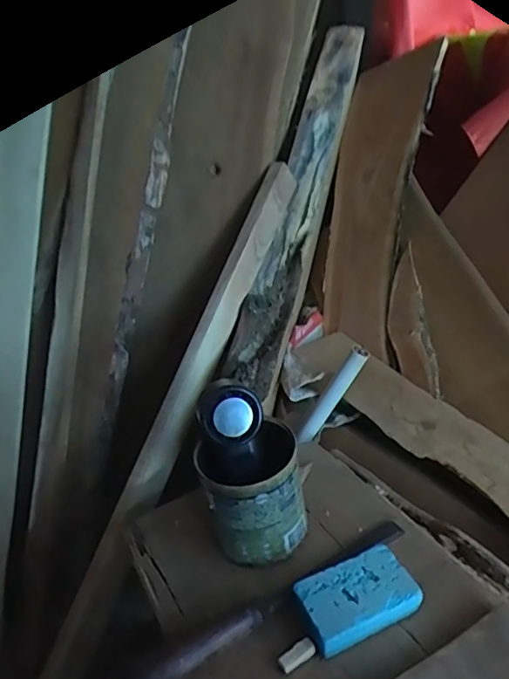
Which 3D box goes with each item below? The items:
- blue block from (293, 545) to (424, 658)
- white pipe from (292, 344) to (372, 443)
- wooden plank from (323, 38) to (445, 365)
[{"bbox_3d":[0.090,0.227,0.470,0.101,0.021,0.060,-15,29,-20],"label":"blue block"},{"bbox_3d":[0.107,0.079,0.736,0.023,0.168,0.023,31,26,3],"label":"white pipe"},{"bbox_3d":[0.215,-0.266,0.968,0.017,0.608,0.189,22,-16,-35],"label":"wooden plank"}]

